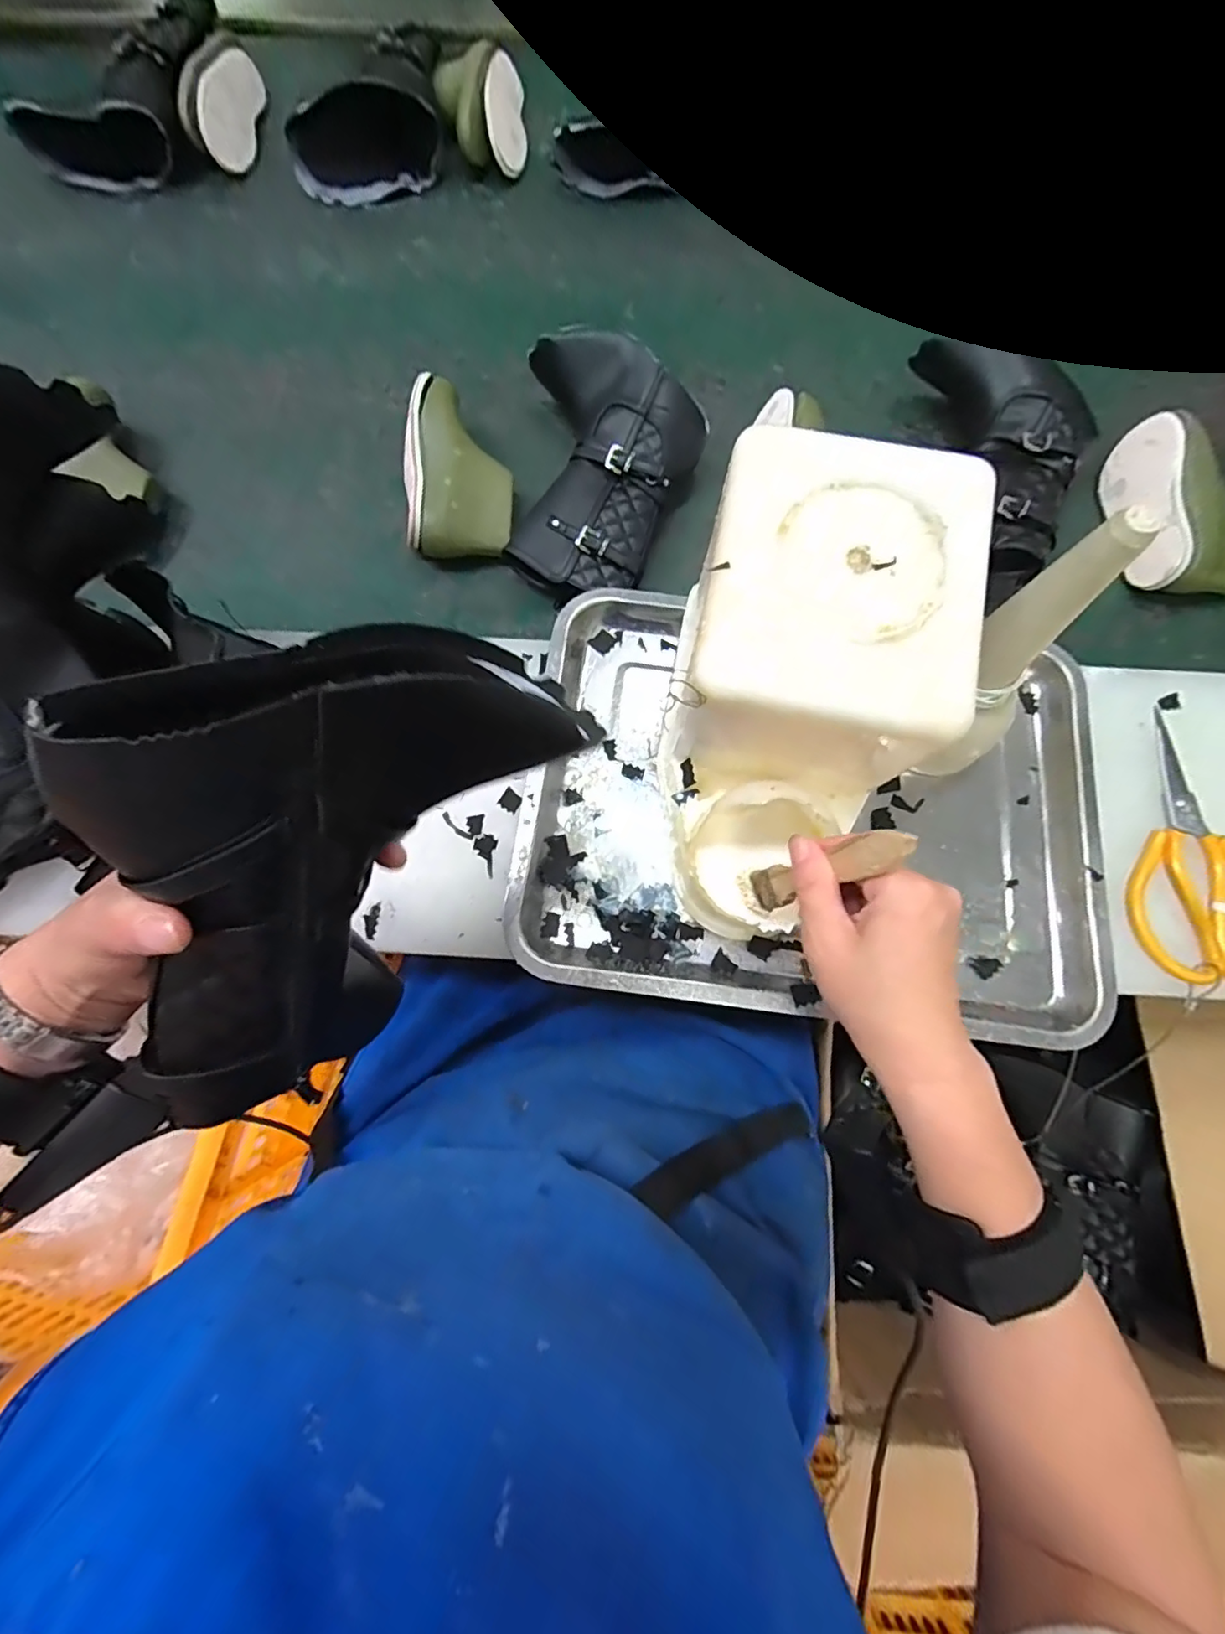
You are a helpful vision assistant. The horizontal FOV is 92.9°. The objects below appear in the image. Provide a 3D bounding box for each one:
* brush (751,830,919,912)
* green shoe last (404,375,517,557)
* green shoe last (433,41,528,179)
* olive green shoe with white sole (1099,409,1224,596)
[{"bbox_3d":[0.103,0.028,0.288,0.007,0.121,0.021,-4,75,-16],"label":"brush"},{"bbox_3d":[-0.144,-0.309,0.533,0.101,0.058,0.160,-6,76,-1],"label":"green shoe last"},{"bbox_3d":[-0.148,-0.815,0.662,0.096,0.059,0.164,-11,76,-2],"label":"green shoe last"},{"bbox_3d":[0.500,-0.279,0.517,0.092,0.056,0.177,-5,76,-1],"label":"olive green shoe with white sole"}]

